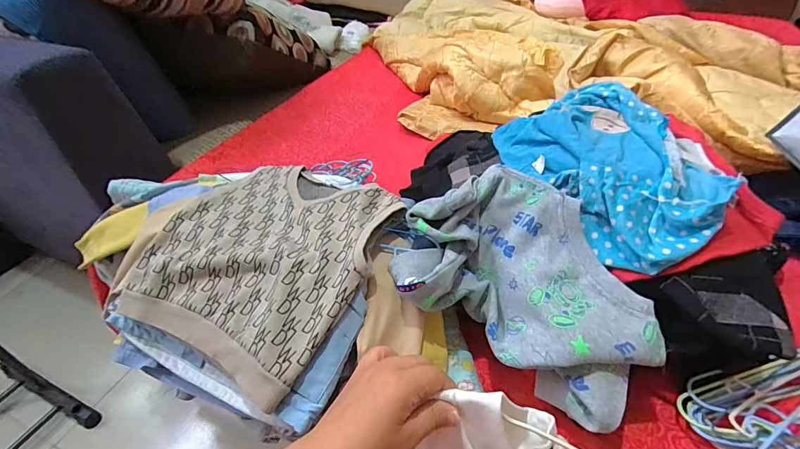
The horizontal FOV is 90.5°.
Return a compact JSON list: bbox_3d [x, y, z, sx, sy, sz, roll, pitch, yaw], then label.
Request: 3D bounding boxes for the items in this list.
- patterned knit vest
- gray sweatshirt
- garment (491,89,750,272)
[{"bbox_3d":[-0.170,0.034,0.520,0.289,0.072,0.293,19,46,22],"label":"patterned knit vest"},{"bbox_3d":[0.151,0.063,0.477,0.298,0.128,0.207,21,46,24],"label":"gray sweatshirt"},{"bbox_3d":[0.288,-0.086,0.537,0.212,0.083,0.304,-20,44,-19],"label":"garment"}]

